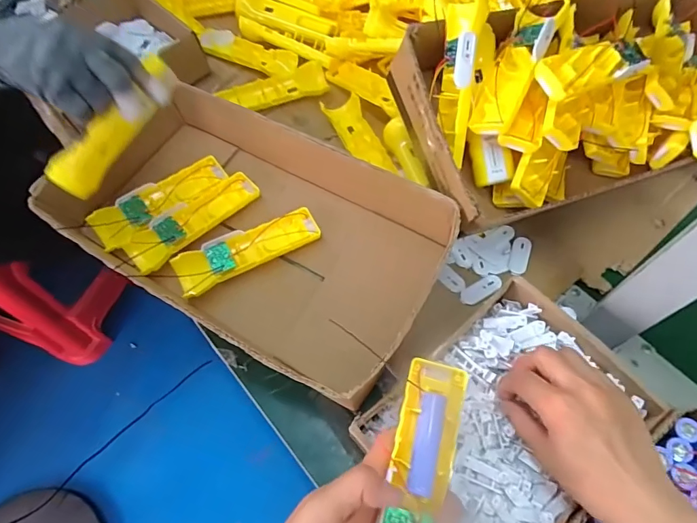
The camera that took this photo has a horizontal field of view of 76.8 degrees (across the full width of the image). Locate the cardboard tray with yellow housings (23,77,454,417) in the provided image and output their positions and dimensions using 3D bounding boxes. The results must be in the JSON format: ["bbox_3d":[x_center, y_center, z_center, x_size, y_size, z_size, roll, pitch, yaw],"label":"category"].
[{"bbox_3d":[-0.126,-0.042,0.497,0.408,0.102,0.227,29,66,17],"label":"cardboard tray with yellow housings"}]

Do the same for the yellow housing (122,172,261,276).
[{"bbox_3d":[-0.187,-0.053,0.529,0.056,0.023,0.166,40,69,21],"label":"yellow housing"}]

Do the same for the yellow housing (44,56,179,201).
[{"bbox_3d":[-0.242,-0.138,0.463,0.166,0.059,0.027,-47,68,2],"label":"yellow housing"}]

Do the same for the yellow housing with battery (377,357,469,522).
[{"bbox_3d":[0.049,0.152,0.307,0.045,0.025,0.161,12,72,9],"label":"yellow housing with battery"}]

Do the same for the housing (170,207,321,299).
[{"bbox_3d":[-0.114,-0.011,0.506,0.165,0.029,0.054,-25,63,-11],"label":"housing"}]

